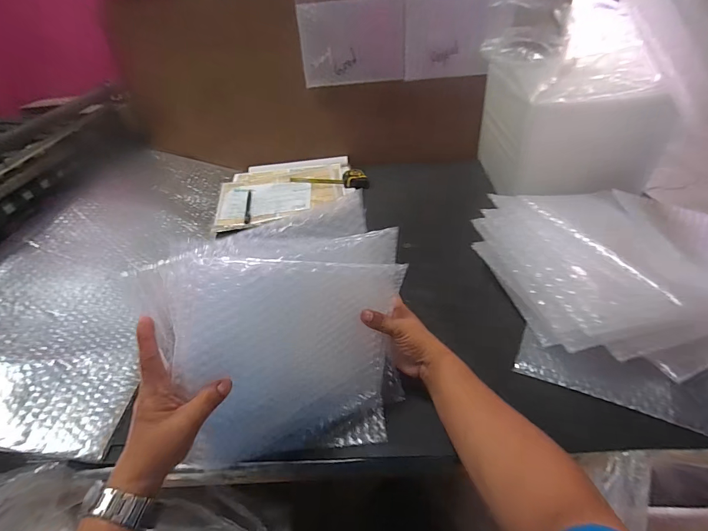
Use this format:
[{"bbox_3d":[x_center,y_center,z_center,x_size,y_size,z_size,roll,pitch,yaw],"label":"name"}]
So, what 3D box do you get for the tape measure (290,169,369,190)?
[{"bbox_3d":[-0.060,-0.223,0.957,0.193,0.044,0.051,-5,38,2],"label":"tape measure"}]

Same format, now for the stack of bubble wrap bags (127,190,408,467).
[{"bbox_3d":[-0.058,0.086,0.403,0.263,0.273,0.043,-15,21,-30],"label":"stack of bubble wrap bags"}]

